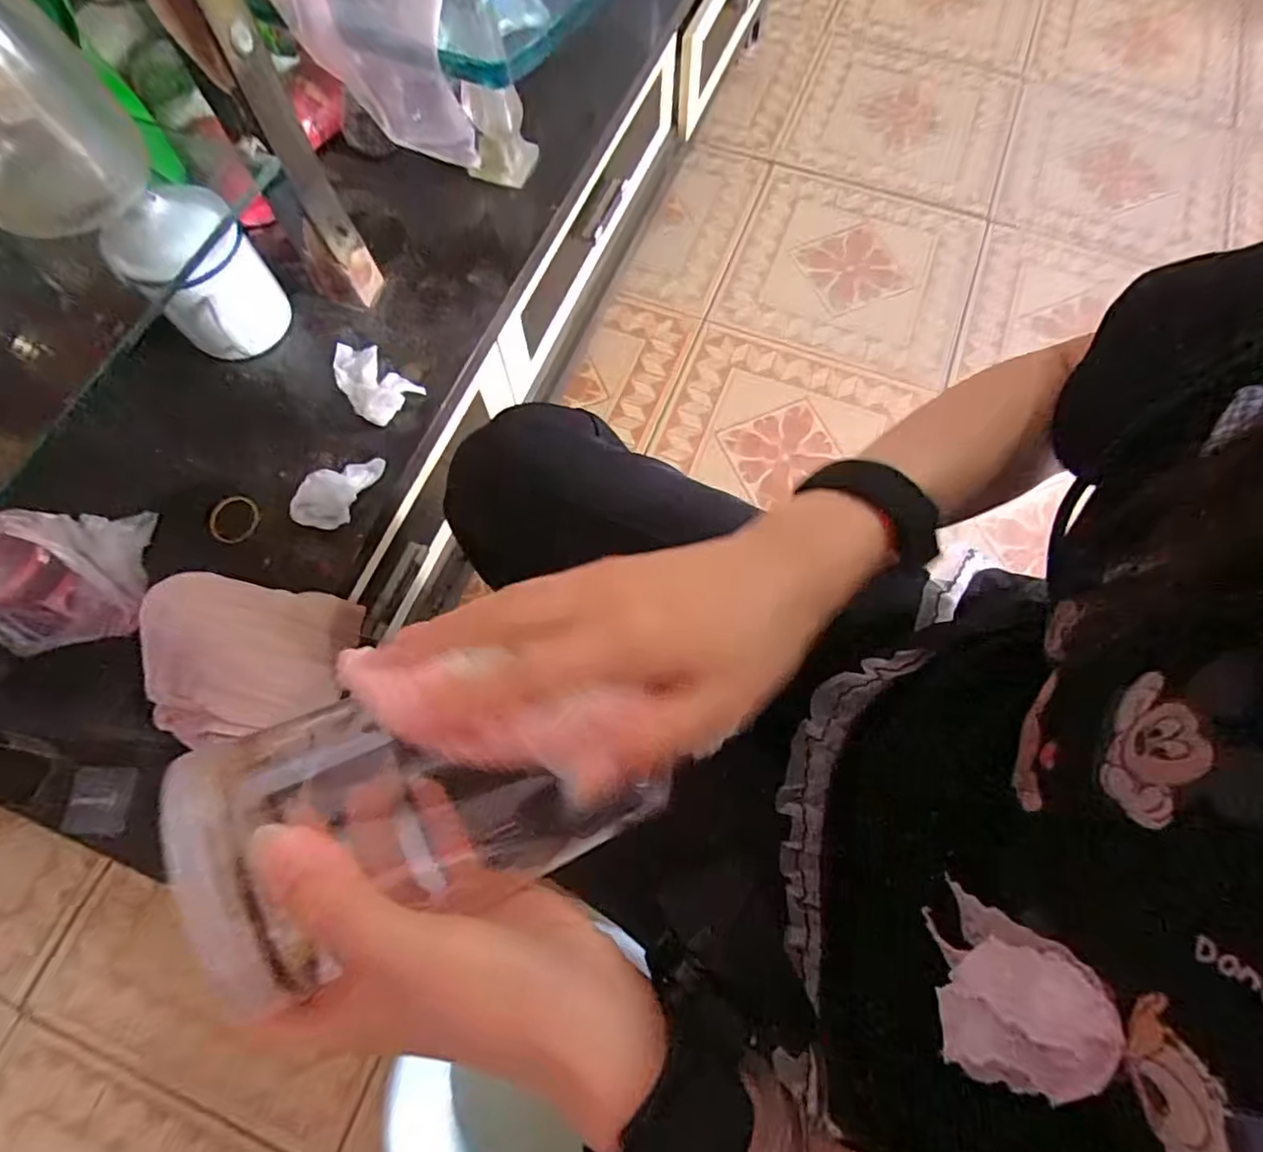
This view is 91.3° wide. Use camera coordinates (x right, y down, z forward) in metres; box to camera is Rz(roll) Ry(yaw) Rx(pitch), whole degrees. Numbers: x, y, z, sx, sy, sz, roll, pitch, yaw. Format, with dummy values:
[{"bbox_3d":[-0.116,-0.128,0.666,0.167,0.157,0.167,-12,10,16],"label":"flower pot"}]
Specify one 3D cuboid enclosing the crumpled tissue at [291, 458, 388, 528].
[{"bbox_3d":[-0.259,-0.079,0.548,0.037,0.043,0.088,34,59,13],"label":"crumpled tissue"}]

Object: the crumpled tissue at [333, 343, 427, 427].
[{"bbox_3d":[-0.256,-0.191,0.598,0.095,0.018,0.060,40,75,15],"label":"crumpled tissue"}]

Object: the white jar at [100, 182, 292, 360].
[{"bbox_3d":[-0.384,-0.271,0.564,0.076,0.145,0.094,11,72,4],"label":"white jar"}]

